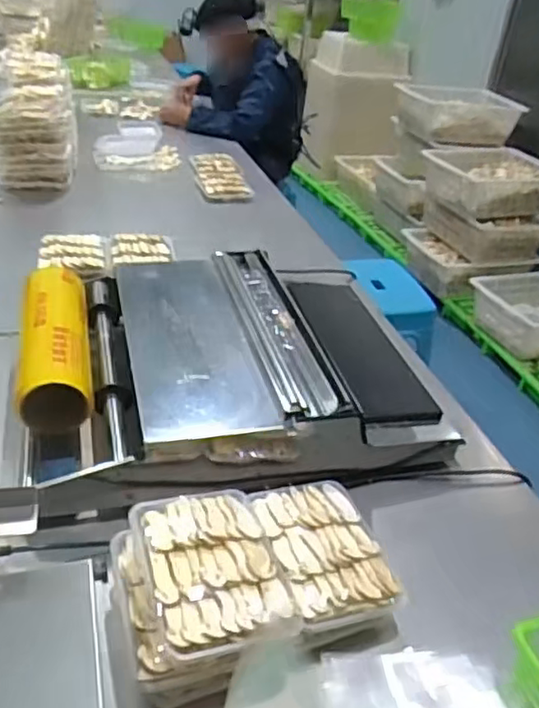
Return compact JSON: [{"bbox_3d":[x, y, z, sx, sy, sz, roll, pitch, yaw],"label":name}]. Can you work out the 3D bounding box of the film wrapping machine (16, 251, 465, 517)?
[{"bbox_3d":[-0.068,0.012,0.987,0.553,0.145,0.437,-2,34,-15],"label":"film wrapping machine"}]

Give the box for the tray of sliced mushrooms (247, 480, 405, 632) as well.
[{"bbox_3d":[0.057,0.220,0.719,0.129,0.040,0.178,-6,35,-20],"label":"tray of sliced mushrooms"}]

